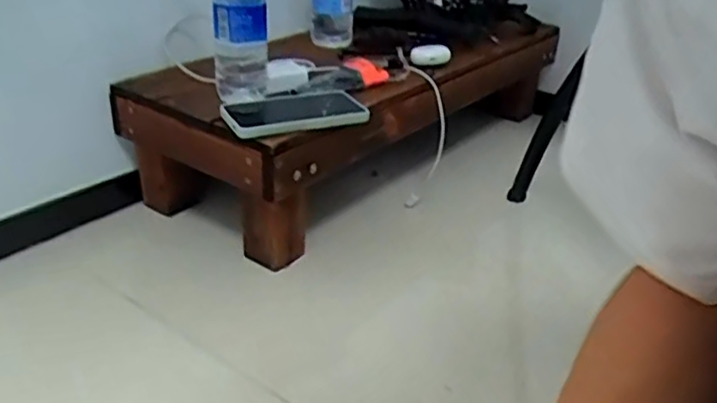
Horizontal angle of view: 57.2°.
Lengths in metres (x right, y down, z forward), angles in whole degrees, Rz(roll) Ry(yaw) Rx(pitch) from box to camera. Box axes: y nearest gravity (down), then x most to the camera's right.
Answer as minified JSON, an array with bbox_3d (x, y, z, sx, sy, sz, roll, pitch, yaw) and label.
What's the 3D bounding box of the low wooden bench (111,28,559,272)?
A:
[{"bbox_3d":[0.033,-0.159,1.074,0.295,0.210,0.822,22,33,31],"label":"low wooden bench"}]

